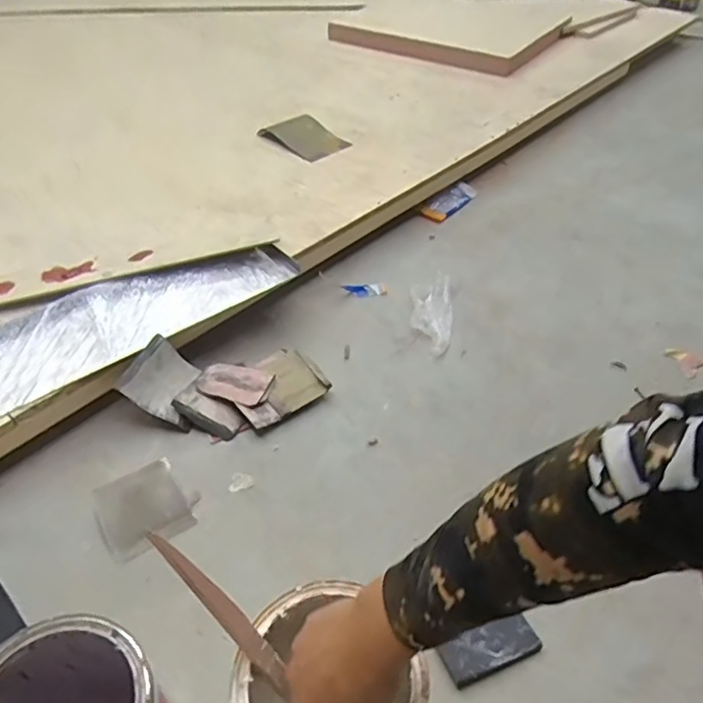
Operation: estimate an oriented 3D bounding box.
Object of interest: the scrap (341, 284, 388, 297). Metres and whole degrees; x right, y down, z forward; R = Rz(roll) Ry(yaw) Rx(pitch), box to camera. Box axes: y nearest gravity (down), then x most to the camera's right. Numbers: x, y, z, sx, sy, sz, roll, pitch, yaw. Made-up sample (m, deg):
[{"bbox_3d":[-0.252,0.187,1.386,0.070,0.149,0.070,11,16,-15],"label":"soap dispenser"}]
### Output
[{"bbox_3d":[0.027,-0.124,1.187,0.087,0.016,0.032,-6,44,4],"label":"scrap"}]

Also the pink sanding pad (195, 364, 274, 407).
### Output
[{"bbox_3d":[-0.190,0.050,0.976,0.124,0.014,0.072,12,53,14],"label":"pink sanding pad"}]

